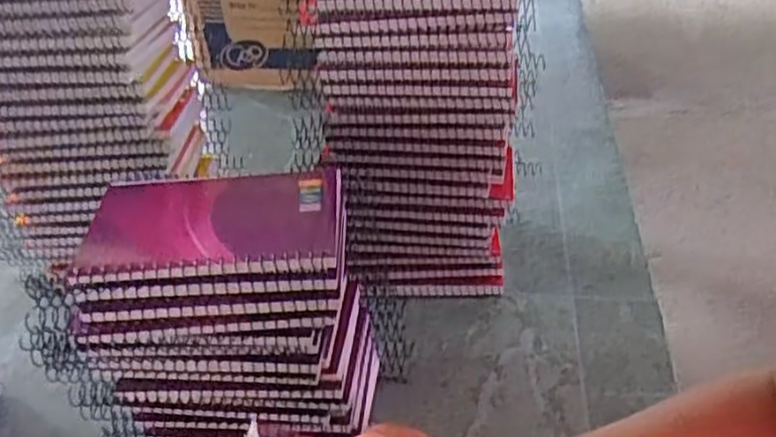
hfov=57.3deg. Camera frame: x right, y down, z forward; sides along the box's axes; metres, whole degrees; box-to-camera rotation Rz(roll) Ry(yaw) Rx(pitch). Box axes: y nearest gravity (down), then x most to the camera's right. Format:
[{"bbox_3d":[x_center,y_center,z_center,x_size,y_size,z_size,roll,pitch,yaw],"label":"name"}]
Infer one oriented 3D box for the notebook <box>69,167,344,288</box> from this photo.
[{"bbox_3d":[-0.090,0.001,0.374,0.130,0.010,0.083,-3,35,1],"label":"notebook"}]

